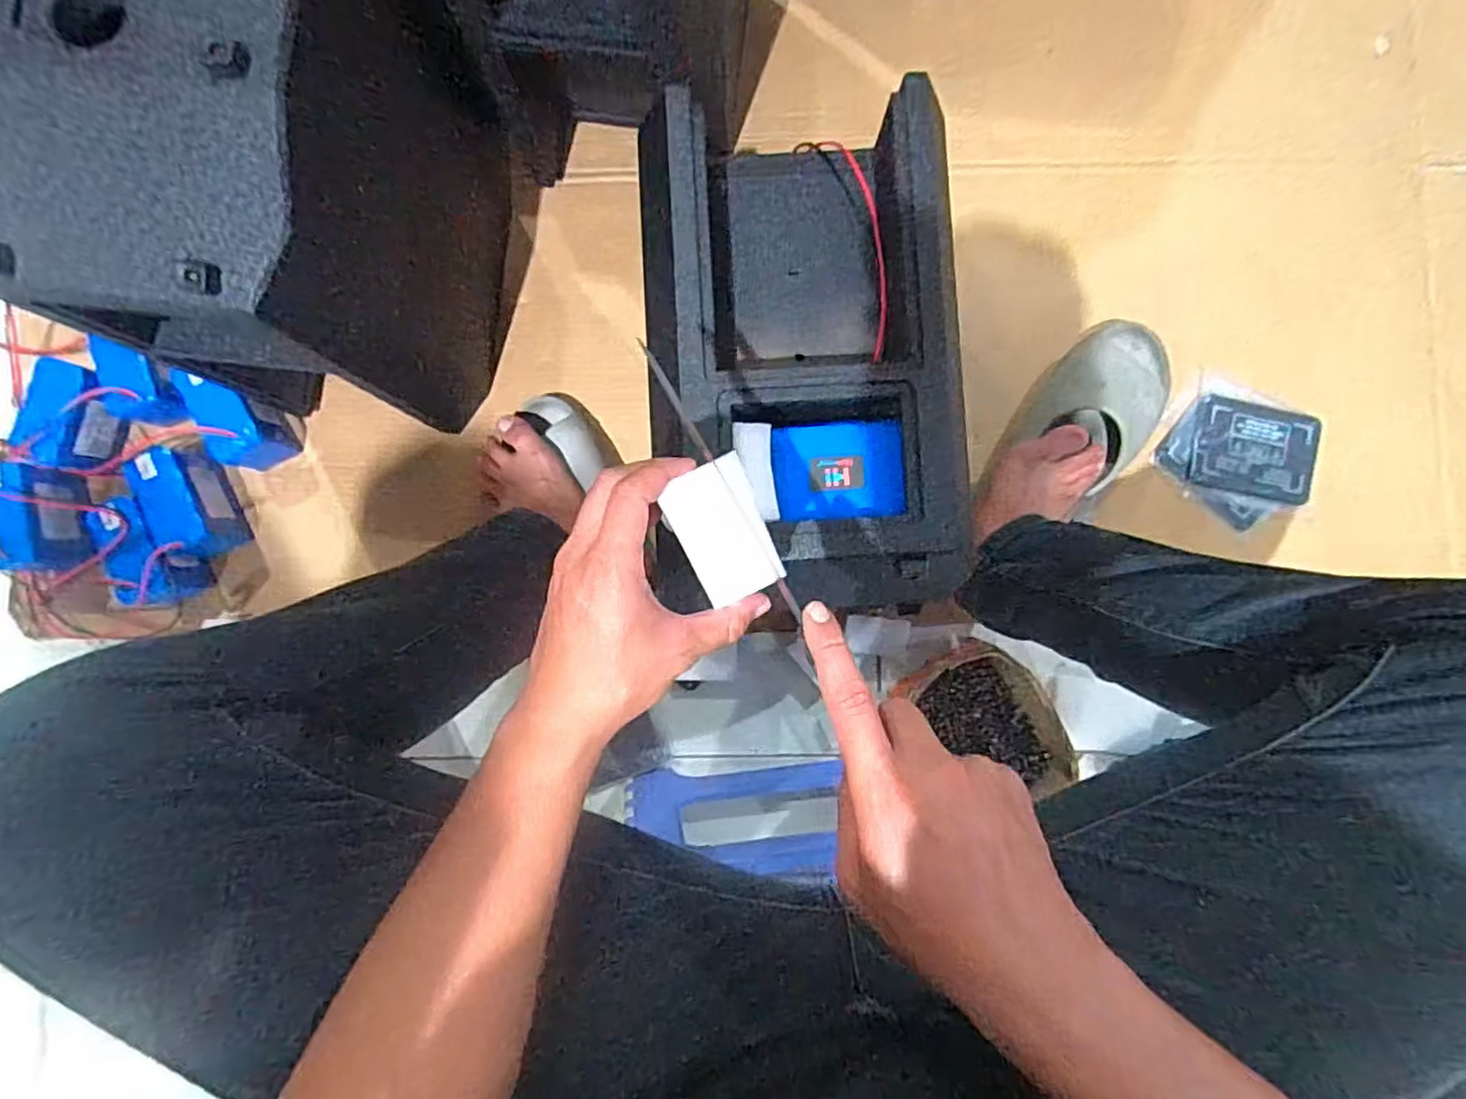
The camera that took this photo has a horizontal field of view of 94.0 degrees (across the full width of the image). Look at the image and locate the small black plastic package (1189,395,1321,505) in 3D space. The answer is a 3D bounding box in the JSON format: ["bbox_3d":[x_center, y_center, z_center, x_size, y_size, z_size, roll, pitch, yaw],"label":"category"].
[{"bbox_3d":[0.610,-0.116,0.795,0.142,0.009,0.111,12,87,0],"label":"small black plastic package"}]

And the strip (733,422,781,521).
[{"bbox_3d":[0.017,-0.056,0.490,0.027,0.006,0.069,-5,88,-1],"label":"strip"}]

